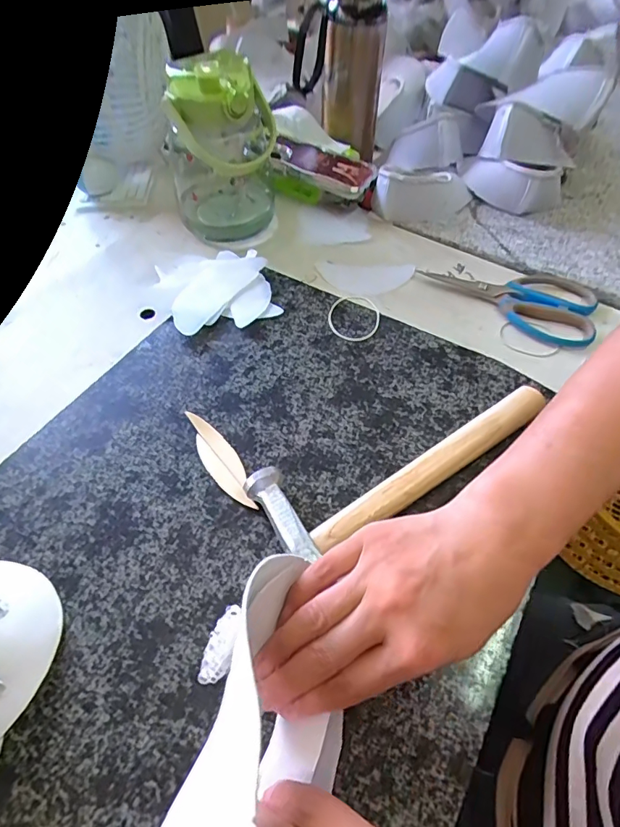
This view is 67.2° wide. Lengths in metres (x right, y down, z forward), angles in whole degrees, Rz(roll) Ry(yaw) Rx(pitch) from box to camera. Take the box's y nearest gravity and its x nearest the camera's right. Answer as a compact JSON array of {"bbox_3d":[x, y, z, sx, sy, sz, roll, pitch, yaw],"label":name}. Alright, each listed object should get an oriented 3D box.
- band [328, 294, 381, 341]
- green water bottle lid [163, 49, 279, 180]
[{"bbox_3d":[0.044,-0.098,0.470,0.051,0.005,0.071,2,52,5],"label":"band"},{"bbox_3d":[-0.092,-0.312,0.486,0.105,0.081,0.077,2,54,1],"label":"green water bottle lid"}]

